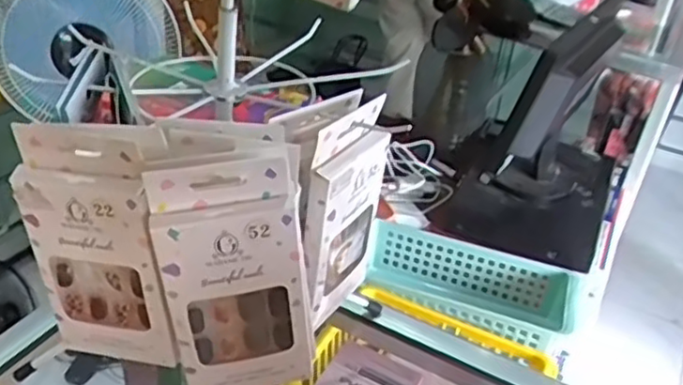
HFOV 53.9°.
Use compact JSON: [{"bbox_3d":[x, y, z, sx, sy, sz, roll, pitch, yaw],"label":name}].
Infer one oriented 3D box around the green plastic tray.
[{"bbox_3d":[0.155,0.138,0.888,0.271,0.095,0.135,15,33,13],"label":"green plastic tray"}]

